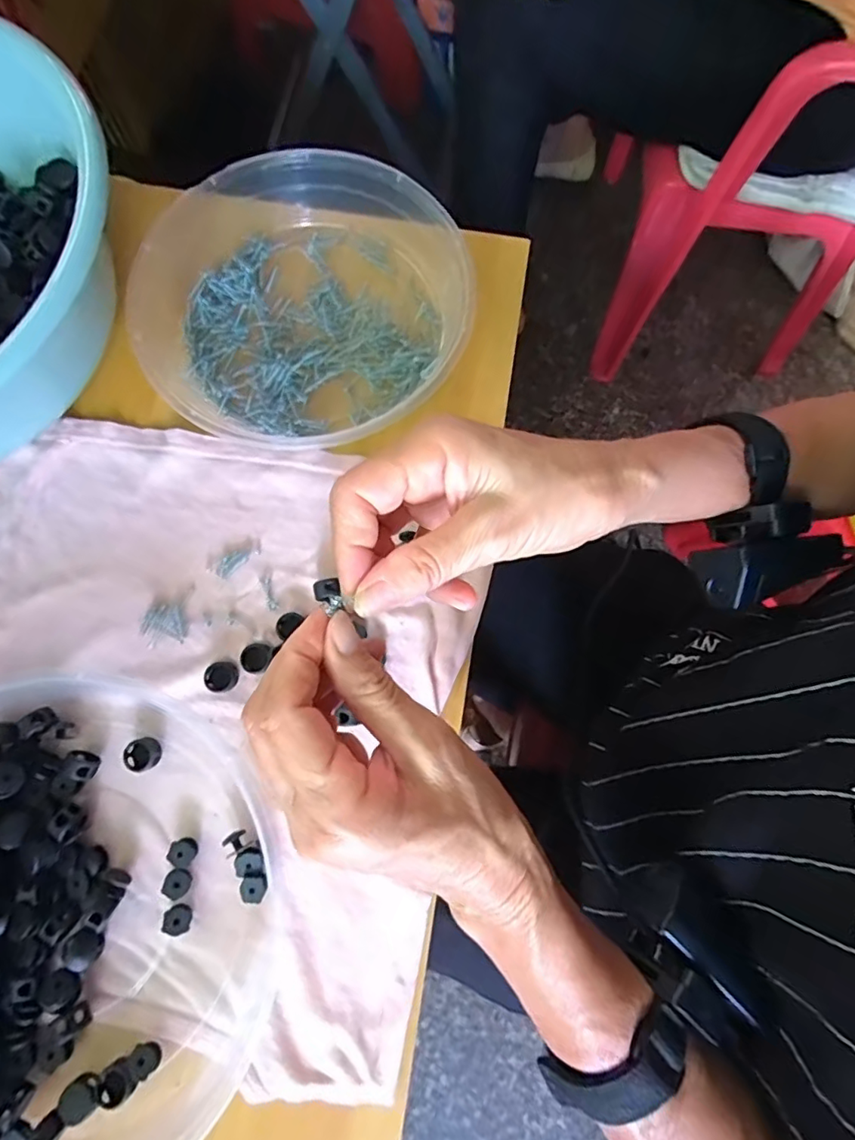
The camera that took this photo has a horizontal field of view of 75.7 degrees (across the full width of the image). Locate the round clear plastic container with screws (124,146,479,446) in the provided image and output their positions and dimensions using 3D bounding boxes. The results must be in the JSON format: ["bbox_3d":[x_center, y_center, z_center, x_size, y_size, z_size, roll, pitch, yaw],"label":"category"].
[{"bbox_3d":[-0.079,-0.169,0.350,0.212,0.038,0.193,3,76,0],"label":"round clear plastic container with screws"}]

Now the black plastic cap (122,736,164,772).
[{"bbox_3d":[-0.156,0.100,0.300,0.019,0.009,0.017,-10,77,-3],"label":"black plastic cap"}]

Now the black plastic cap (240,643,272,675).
[{"bbox_3d":[-0.097,0.050,0.313,0.014,0.008,0.017,26,77,5],"label":"black plastic cap"}]

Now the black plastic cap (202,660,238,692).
[{"bbox_3d":[-0.116,0.060,0.311,0.017,0.007,0.017,0,76,-1],"label":"black plastic cap"}]

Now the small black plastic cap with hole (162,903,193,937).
[{"bbox_3d":[-0.128,0.180,0.283,0.013,0.010,0.012,0,76,-1],"label":"small black plastic cap with hole"}]

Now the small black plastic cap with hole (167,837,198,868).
[{"bbox_3d":[-0.129,0.148,0.289,0.013,0.009,0.013,20,77,4],"label":"small black plastic cap with hole"}]

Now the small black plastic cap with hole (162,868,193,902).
[{"bbox_3d":[-0.130,0.163,0.286,0.013,0.011,0.014,0,76,-1],"label":"small black plastic cap with hole"}]

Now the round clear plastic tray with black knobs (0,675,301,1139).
[{"bbox_3d":[-0.200,0.177,0.268,0.245,0.030,0.226,0,76,-1],"label":"round clear plastic tray with black knobs"}]

